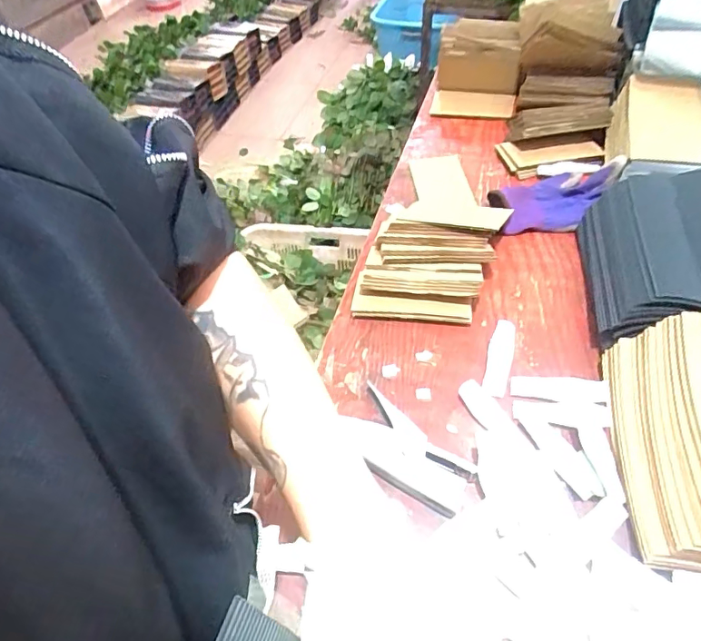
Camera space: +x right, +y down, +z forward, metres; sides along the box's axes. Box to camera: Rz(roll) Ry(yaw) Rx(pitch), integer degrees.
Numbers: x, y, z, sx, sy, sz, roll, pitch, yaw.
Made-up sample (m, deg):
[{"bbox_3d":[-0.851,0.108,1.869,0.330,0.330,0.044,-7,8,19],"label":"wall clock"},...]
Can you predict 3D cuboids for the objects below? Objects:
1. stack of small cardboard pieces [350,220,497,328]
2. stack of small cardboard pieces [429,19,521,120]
[{"bbox_3d":[0.093,-0.065,0.634,0.150,0.039,0.164,12,52,14],"label":"stack of small cardboard pieces"},{"bbox_3d":[0.233,-0.466,0.931,0.143,0.100,0.220,7,51,11],"label":"stack of small cardboard pieces"}]

